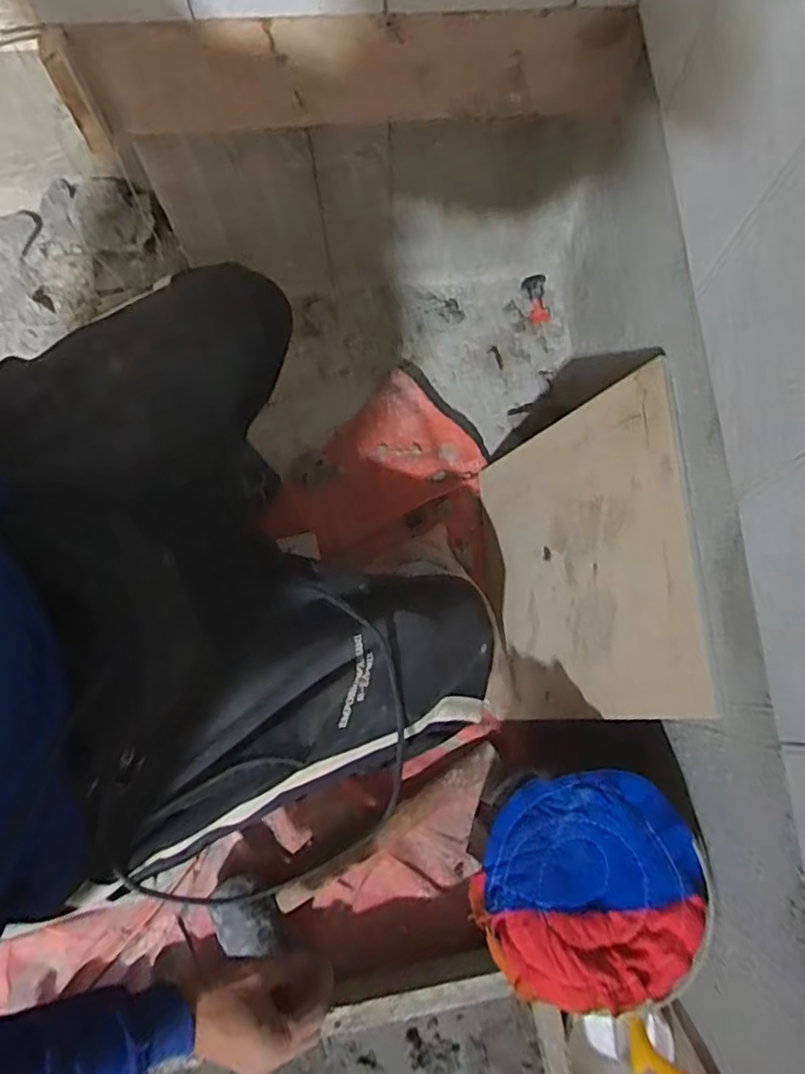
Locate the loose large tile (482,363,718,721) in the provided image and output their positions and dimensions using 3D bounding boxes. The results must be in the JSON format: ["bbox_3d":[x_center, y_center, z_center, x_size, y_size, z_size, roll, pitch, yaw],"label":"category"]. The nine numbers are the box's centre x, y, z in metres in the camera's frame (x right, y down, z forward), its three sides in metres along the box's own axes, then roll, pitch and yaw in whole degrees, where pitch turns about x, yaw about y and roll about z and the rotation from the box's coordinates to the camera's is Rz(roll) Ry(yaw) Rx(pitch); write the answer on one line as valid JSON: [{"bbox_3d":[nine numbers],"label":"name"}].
[{"bbox_3d":[0.163,0.030,0.639,0.014,0.290,0.288,4,73,-28],"label":"loose large tile"}]

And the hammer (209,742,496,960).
[{"bbox_3d":[-0.035,0.313,0.664,0.319,0.043,0.073,-26,77,-15],"label":"hammer"}]

